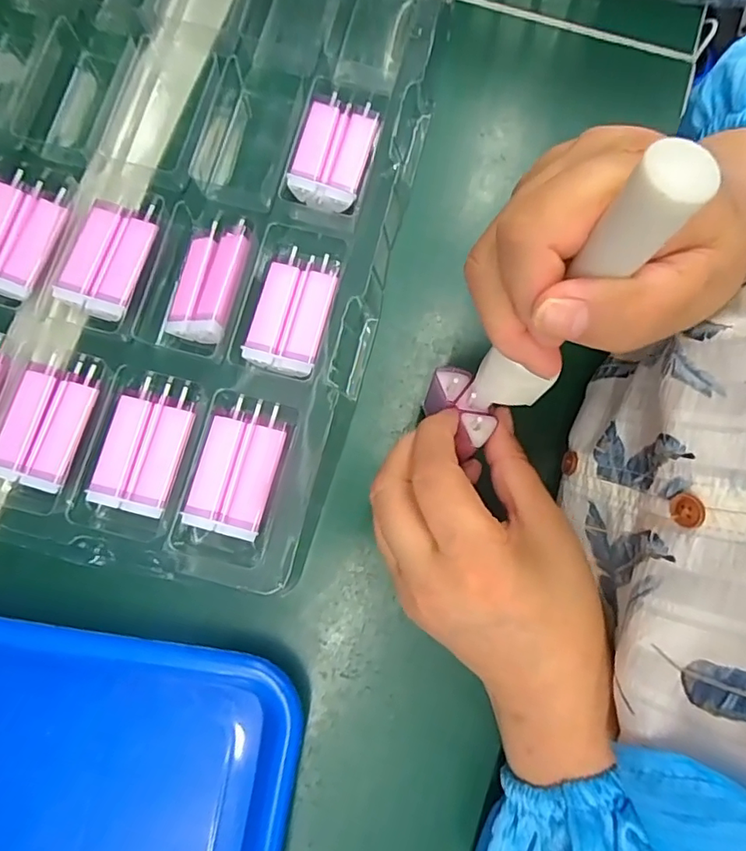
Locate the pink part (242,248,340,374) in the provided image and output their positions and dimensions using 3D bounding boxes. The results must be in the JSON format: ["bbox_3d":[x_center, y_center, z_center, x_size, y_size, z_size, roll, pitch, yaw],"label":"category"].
[{"bbox_3d":[-0.045,-0.061,0.301,0.039,0.017,0.069,14,79,1],"label":"pink part"}]

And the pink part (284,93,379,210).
[{"bbox_3d":[-0.023,-0.161,0.323,0.041,0.023,0.068,14,79,1],"label":"pink part"}]

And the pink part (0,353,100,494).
[{"bbox_3d":[-0.172,-0.003,0.283,0.041,0.006,0.070,14,79,1],"label":"pink part"}]

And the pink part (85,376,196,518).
[{"bbox_3d":[-0.119,0.010,0.281,0.040,0.005,0.068,14,79,1],"label":"pink part"}]

